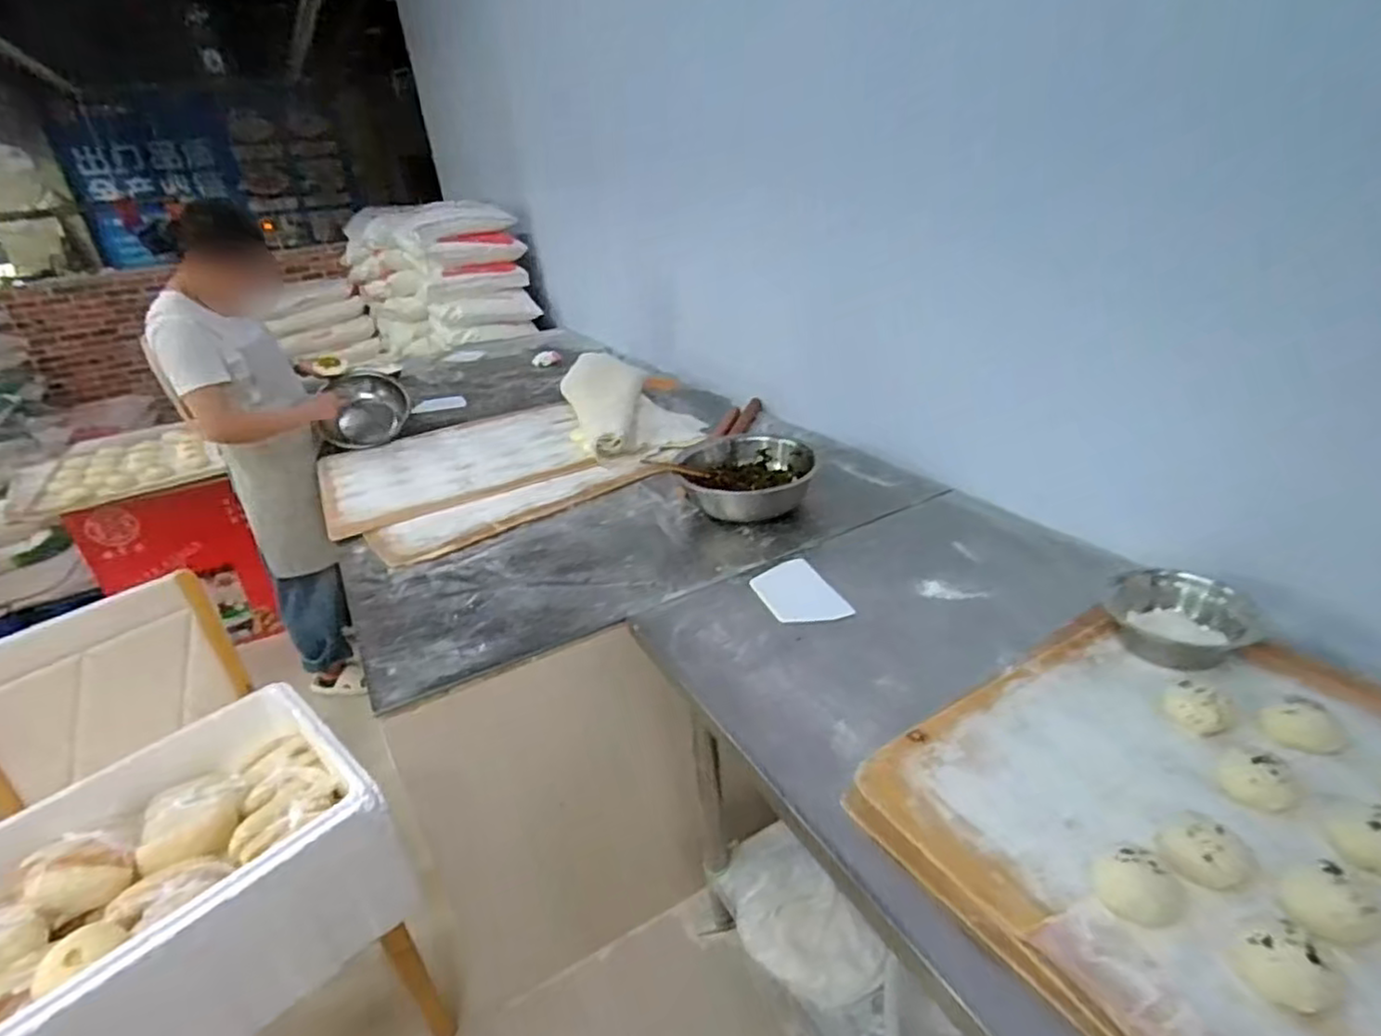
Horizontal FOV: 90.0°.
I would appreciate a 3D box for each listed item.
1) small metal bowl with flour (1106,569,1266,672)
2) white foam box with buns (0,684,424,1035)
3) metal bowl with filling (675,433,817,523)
[{"bbox_3d":[0.670,0.135,0.947,0.171,0.075,0.159,-5,25,2],"label":"small metal bowl with flour"},{"bbox_3d":[-0.807,0.573,1.032,0.457,0.240,0.590,18,34,41],"label":"white foam box with buns"},{"bbox_3d":[0.115,-0.083,1.497,0.244,0.122,0.246,-5,25,2],"label":"metal bowl with filling"}]

